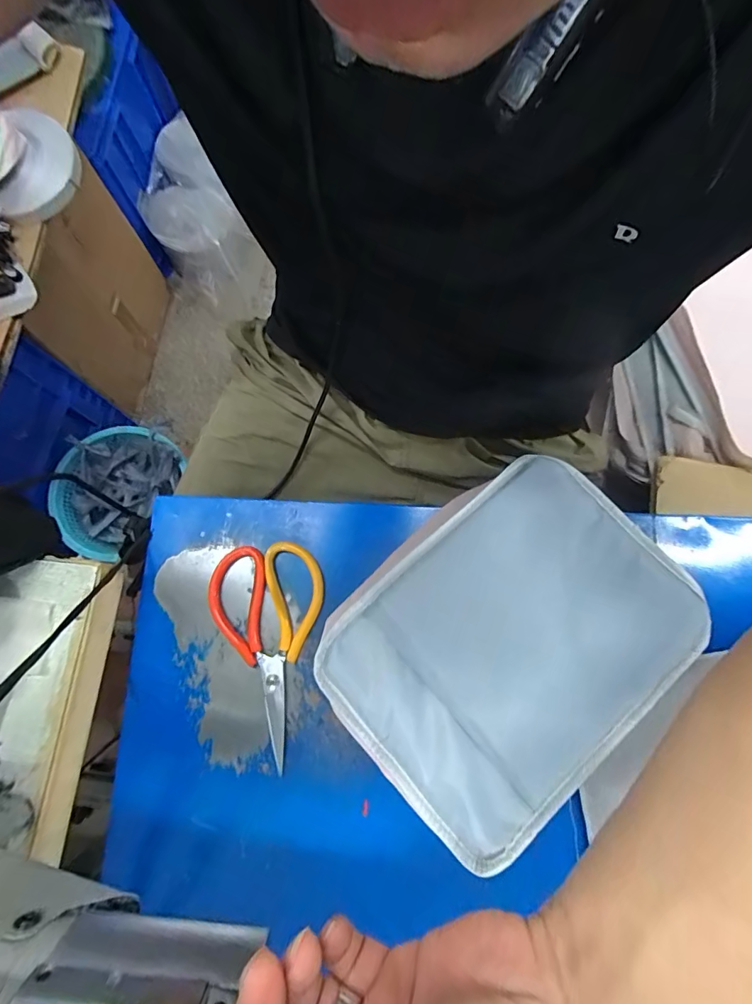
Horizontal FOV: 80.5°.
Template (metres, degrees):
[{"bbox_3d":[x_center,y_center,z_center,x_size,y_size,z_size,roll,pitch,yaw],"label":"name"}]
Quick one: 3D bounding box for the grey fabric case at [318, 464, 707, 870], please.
[{"bbox_3d":[0.121,0.117,0.406,0.313,0.026,0.242,-41,81,-8],"label":"grey fabric case"}]

